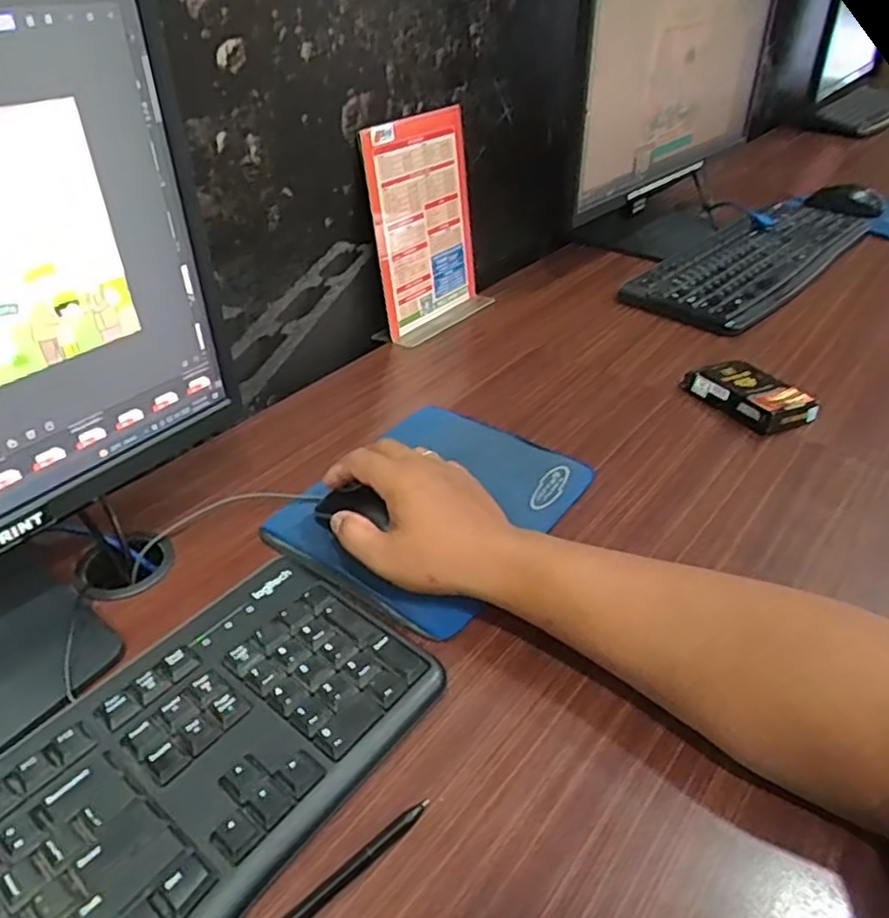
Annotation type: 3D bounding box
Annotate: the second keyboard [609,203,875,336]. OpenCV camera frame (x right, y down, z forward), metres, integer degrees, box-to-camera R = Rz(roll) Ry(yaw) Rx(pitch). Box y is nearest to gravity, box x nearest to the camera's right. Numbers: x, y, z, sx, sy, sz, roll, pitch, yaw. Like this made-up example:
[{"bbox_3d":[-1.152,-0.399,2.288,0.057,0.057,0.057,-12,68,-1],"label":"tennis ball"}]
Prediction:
[{"bbox_3d":[0.429,-0.283,0.941,0.161,0.020,0.509,28,46,32],"label":"second keyboard"}]

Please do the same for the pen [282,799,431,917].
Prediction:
[{"bbox_3d":[-0.061,0.201,0.312,0.137,0.004,0.008,-29,46,-32],"label":"pen"}]

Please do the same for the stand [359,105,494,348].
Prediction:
[{"bbox_3d":[-0.016,-0.246,0.750,0.054,0.210,0.155,27,45,31],"label":"stand"}]

